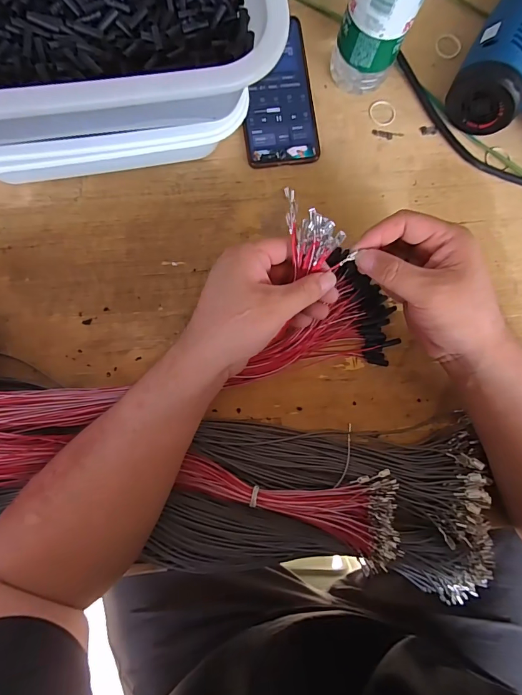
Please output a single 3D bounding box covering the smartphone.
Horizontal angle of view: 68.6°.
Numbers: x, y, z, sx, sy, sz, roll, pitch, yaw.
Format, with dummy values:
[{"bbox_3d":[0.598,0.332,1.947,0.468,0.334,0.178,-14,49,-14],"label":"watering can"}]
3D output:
[{"bbox_3d":[0.017,-0.270,0.412,0.076,0.009,0.152,-6,85,-3],"label":"smartphone"}]

